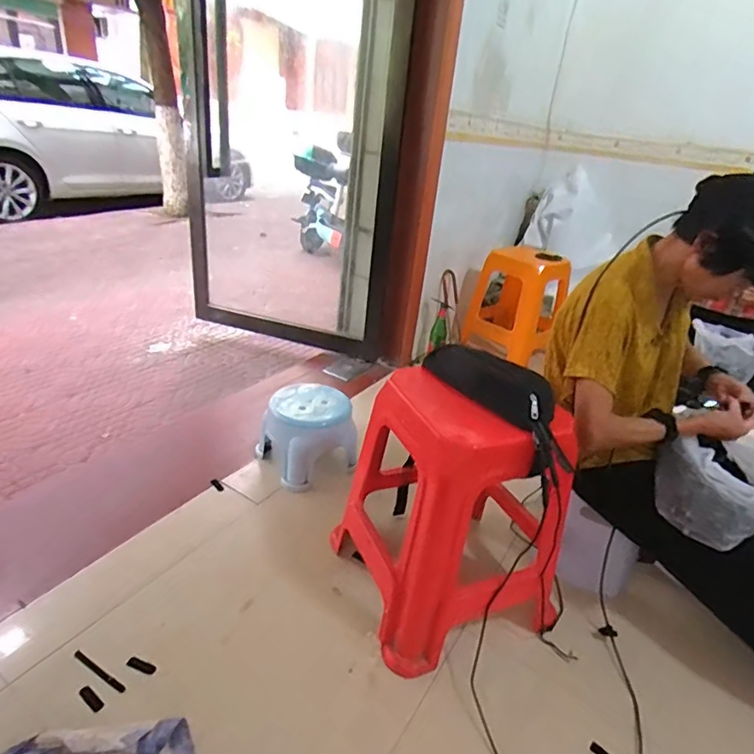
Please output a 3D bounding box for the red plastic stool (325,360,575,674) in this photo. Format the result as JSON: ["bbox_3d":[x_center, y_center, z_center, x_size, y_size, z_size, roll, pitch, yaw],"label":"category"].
[{"bbox_3d":[0.142,0.248,1.059,0.345,0.490,0.403,-7,31,-25],"label":"red plastic stool"}]

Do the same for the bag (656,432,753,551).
[{"bbox_3d":[0.664,0.195,1.003,0.190,0.122,0.244,26,33,33],"label":"bag"}]

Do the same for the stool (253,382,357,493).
[{"bbox_3d":[-0.194,0.160,1.431,0.237,0.197,0.223,5,28,-3],"label":"stool"}]

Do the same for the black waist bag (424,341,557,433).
[{"bbox_3d":[0.206,-0.001,0.974,0.078,0.072,0.291,-17,35,-37],"label":"black waist bag"}]

